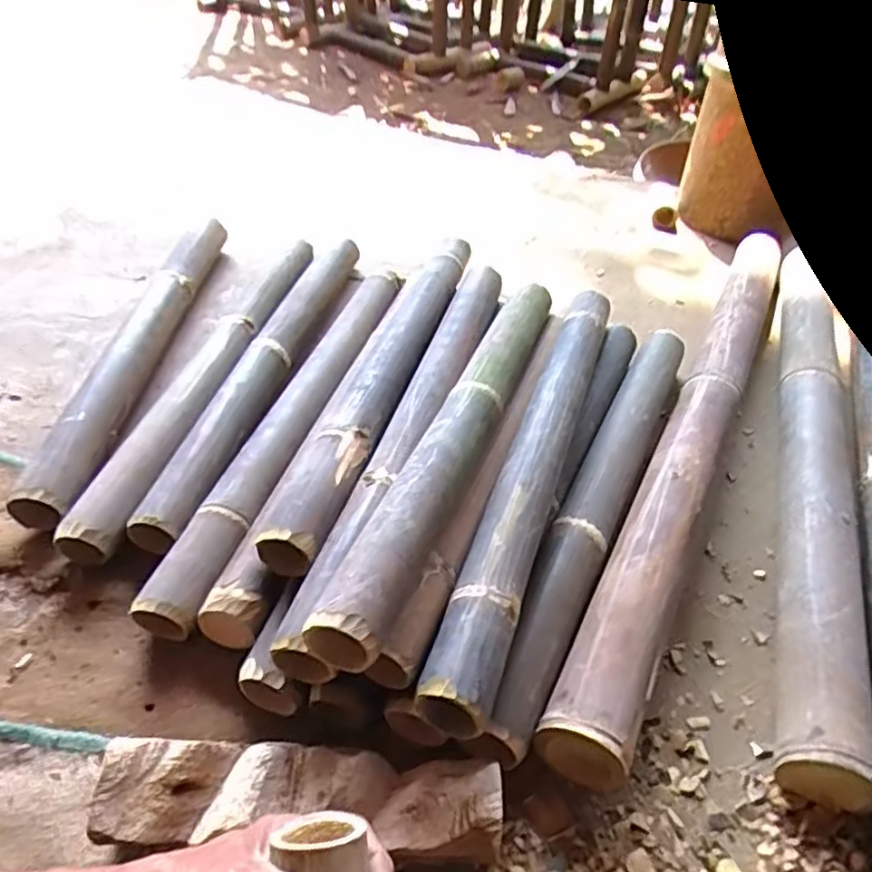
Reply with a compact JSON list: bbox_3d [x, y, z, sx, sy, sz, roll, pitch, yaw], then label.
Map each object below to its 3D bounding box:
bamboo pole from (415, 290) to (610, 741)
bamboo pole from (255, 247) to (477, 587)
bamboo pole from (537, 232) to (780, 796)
[{"bbox_3d":[0.114,0.022,0.708,0.058,0.066,0.626,16,45,13],"label":"bamboo pole"},{"bbox_3d":[-0.052,-0.088,0.823,0.055,0.065,0.644,13,44,10],"label":"bamboo pole"},{"bbox_3d":[0.336,-0.009,0.839,0.079,0.081,0.956,22,46,19],"label":"bamboo pole"}]

